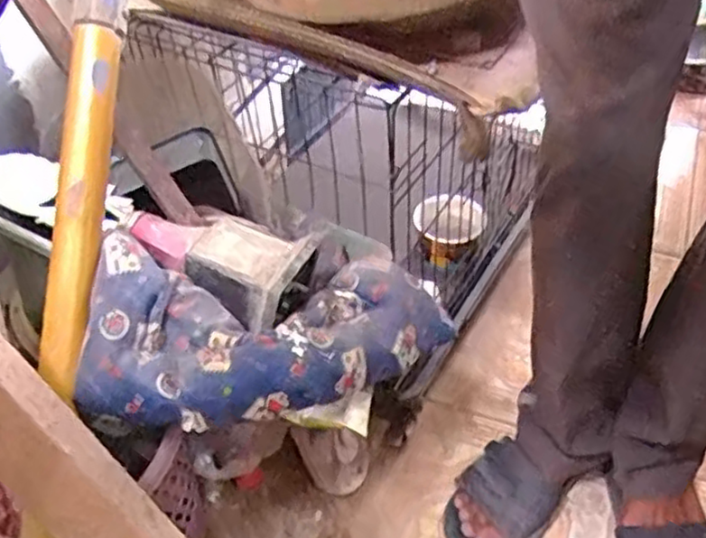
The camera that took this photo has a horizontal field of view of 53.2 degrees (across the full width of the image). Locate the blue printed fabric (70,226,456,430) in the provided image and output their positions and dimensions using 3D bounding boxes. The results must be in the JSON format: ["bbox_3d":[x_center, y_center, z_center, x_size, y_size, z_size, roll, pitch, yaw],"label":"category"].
[{"bbox_3d":[-0.060,0.047,0.592,0.319,0.100,0.165,-4,41,-22],"label":"blue printed fabric"}]

